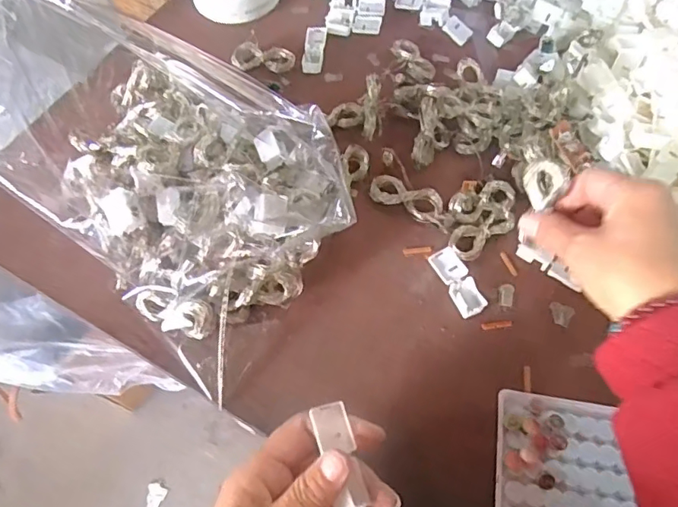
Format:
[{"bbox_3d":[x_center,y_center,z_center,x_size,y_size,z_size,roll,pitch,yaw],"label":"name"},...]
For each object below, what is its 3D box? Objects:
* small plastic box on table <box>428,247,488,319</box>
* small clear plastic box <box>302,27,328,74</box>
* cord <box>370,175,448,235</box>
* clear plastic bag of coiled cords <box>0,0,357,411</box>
[{"bbox_3d":[0.089,0.021,0.402,0.021,0.009,0.056,-21,63,-9],"label":"small plastic box on table"},{"bbox_3d":[-0.024,-0.202,0.523,0.020,0.011,0.058,4,62,4],"label":"small clear plastic box"},{"bbox_3d":[0.059,-0.044,0.432,0.071,0.012,0.025,27,66,15],"label":"cord"},{"bbox_3d":[-0.168,-0.092,0.420,0.369,0.089,0.178,38,69,19],"label":"clear plastic bag of coiled cords"}]

